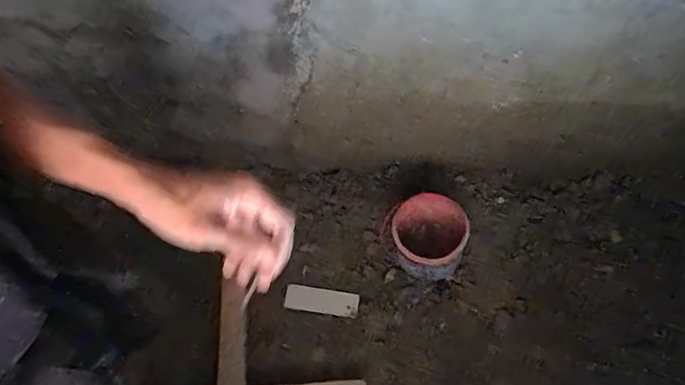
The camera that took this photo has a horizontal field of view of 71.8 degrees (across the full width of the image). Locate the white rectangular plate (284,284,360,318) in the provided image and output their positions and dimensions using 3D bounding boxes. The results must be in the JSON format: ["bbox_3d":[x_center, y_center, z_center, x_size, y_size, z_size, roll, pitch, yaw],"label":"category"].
[{"bbox_3d":[-0.056,0.292,1.269,0.192,0.012,0.064,8,62,1],"label":"white rectangular plate"}]

